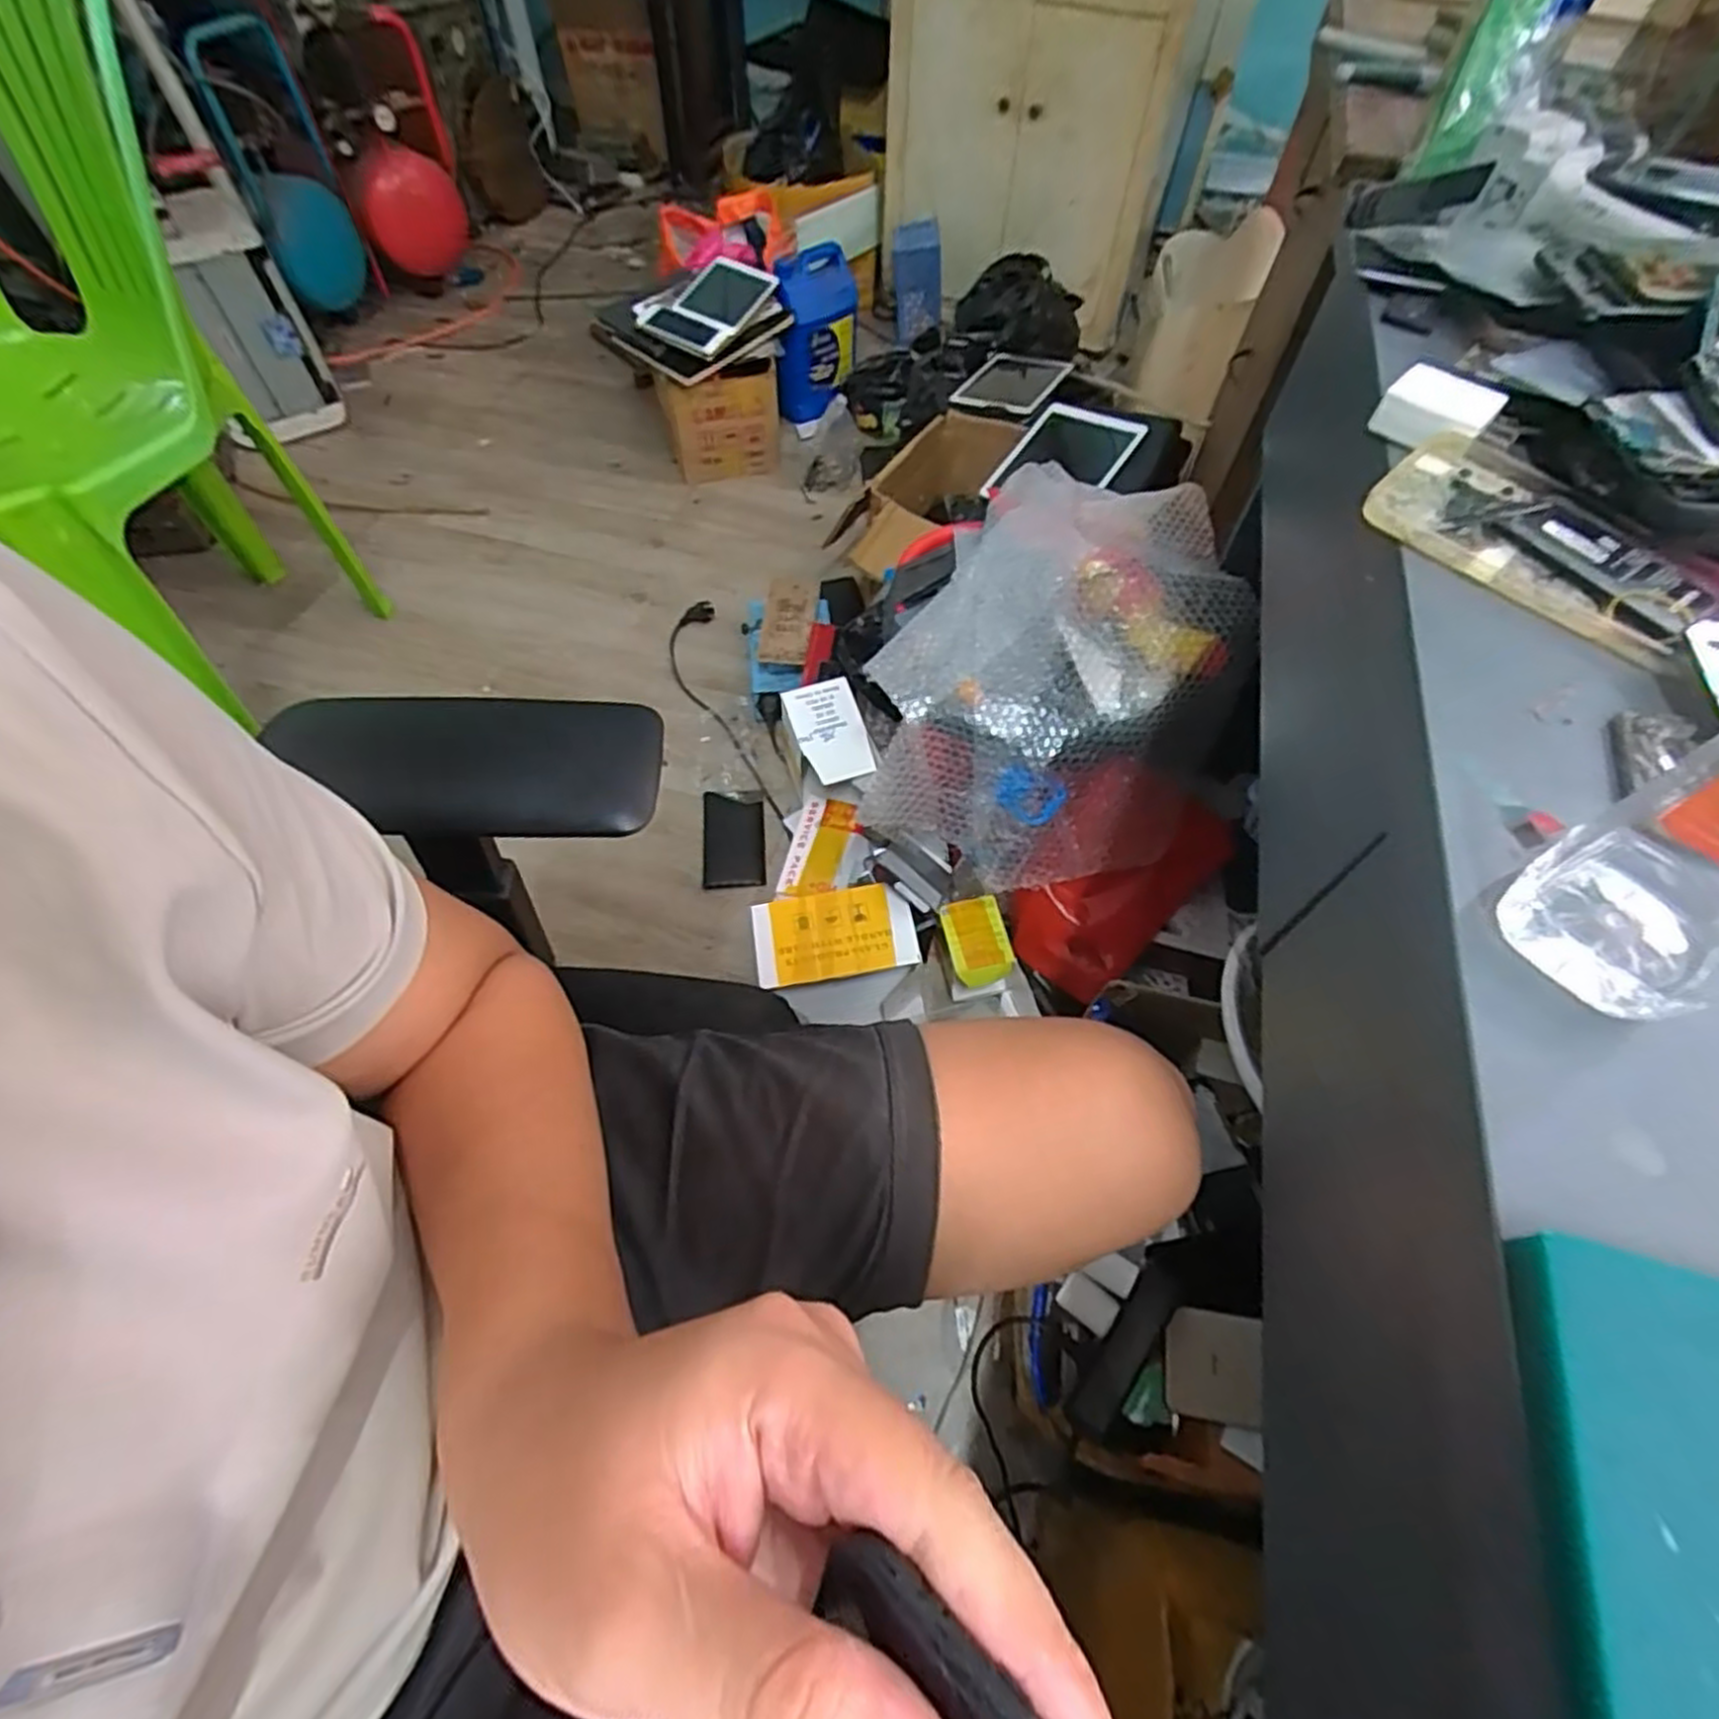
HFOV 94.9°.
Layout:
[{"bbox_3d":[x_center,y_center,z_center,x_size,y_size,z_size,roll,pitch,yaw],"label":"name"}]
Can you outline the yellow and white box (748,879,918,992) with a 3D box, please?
[{"bbox_3d":[-0.032,0.090,0.969,0.194,0.032,0.109,-6,59,-5],"label":"yellow and white box"}]

